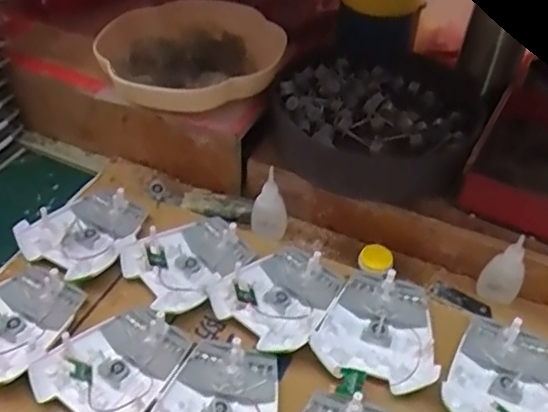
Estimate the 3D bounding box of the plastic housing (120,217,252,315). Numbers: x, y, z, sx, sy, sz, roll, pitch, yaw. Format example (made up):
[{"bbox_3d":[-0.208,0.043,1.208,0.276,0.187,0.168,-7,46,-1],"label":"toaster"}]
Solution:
[{"bbox_3d":[-0.077,0.052,0.534,0.106,0.026,0.091,-32,55,-25],"label":"plastic housing"}]

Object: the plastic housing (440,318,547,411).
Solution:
[{"bbox_3d":[0.187,0.139,0.454,0.092,0.025,0.105,16,50,14],"label":"plastic housing"}]

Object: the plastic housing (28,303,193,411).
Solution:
[{"bbox_3d":[-0.126,0.125,0.454,0.092,0.019,0.108,28,54,23],"label":"plastic housing"}]

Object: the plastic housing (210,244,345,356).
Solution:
[{"bbox_3d":[0.007,0.079,0.510,0.090,0.024,0.106,32,55,25],"label":"plastic housing"}]

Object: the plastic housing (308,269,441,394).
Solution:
[{"bbox_3d":[0.095,0.105,0.486,0.098,0.022,0.108,23,52,19],"label":"plastic housing"}]

